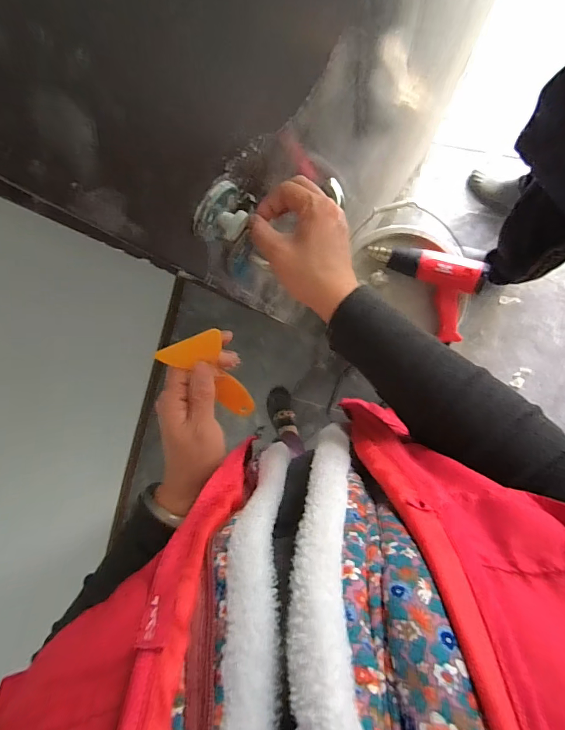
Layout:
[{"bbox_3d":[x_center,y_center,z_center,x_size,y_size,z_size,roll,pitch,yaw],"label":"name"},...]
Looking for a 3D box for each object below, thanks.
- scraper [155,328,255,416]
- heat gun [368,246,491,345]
[{"bbox_3d":[-0.067,0.016,0.380,0.057,0.126,0.015,-13,56,8],"label":"scraper"},{"bbox_3d":[0.369,-0.205,1.075,0.296,0.080,0.212,24,122,25],"label":"heat gun"}]

